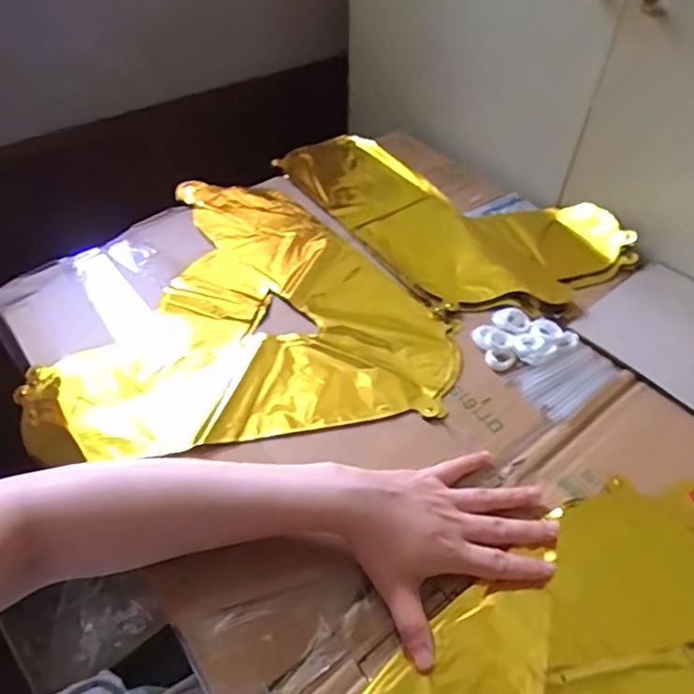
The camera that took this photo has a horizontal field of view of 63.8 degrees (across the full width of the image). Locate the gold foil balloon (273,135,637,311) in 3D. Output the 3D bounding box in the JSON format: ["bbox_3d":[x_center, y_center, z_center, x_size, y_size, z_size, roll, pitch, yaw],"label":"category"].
[{"bbox_3d":[0.106,-0.166,0.680,0.242,0.057,0.415,-26,50,-28],"label":"gold foil balloon"}]

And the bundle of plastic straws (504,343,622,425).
[{"bbox_3d":[0.198,0.025,0.504,0.092,0.009,0.059,-30,55,-24],"label":"bundle of plastic straws"}]

